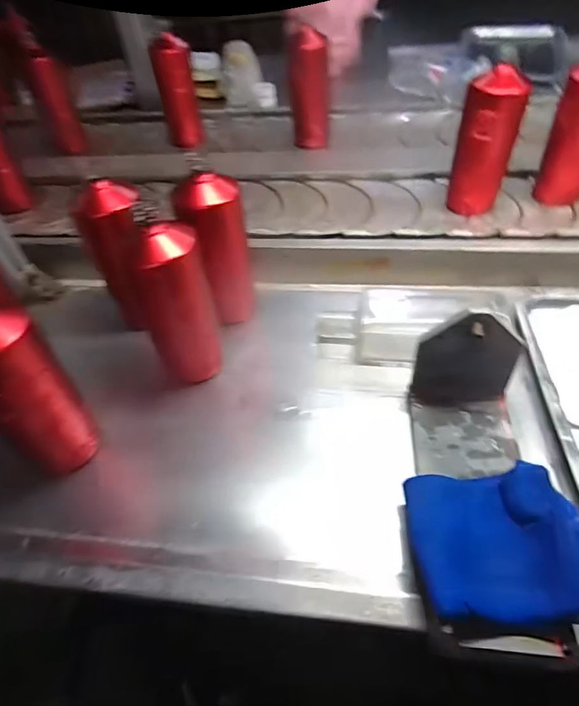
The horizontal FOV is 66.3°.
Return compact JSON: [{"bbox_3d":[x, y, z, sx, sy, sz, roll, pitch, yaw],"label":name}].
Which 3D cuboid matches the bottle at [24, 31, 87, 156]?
[{"bbox_3d":[-0.503,-0.546,0.954,0.062,0.220,0.054,-18,30,-10],"label":"bottle"}]

